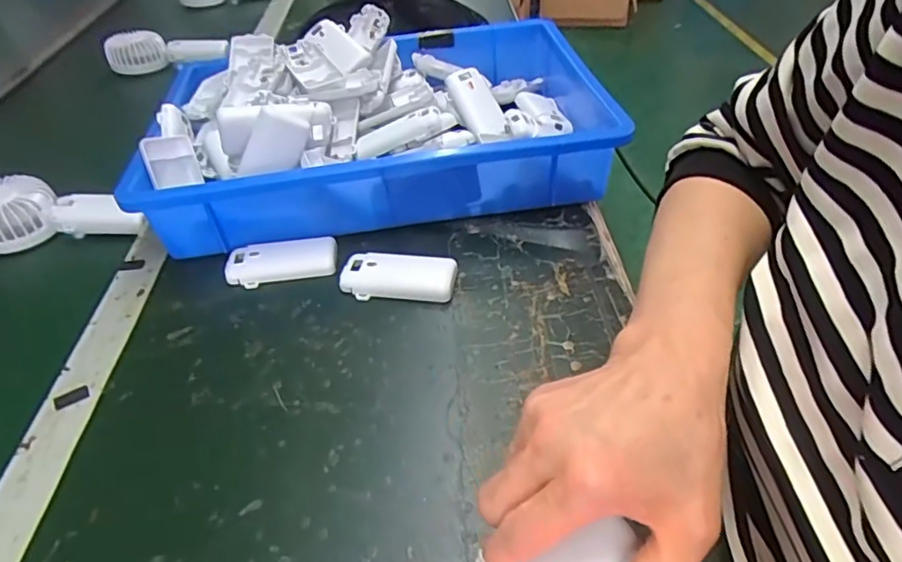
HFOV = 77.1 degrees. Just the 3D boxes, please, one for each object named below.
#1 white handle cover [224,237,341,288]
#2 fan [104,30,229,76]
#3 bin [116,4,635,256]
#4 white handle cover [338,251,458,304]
[{"bbox_3d":[-0.149,-0.019,0.496,0.094,0.013,0.040,-10,43,-4],"label":"white handle cover"},{"bbox_3d":[-0.455,-0.375,0.915,0.184,0.054,0.041,-11,43,-6],"label":"fan"},{"bbox_3d":[-0.064,-0.167,0.574,0.427,0.093,0.292,-7,43,-1],"label":"bin"},{"bbox_3d":[-0.043,-0.006,0.461,0.092,0.014,0.044,0,43,6],"label":"white handle cover"}]

